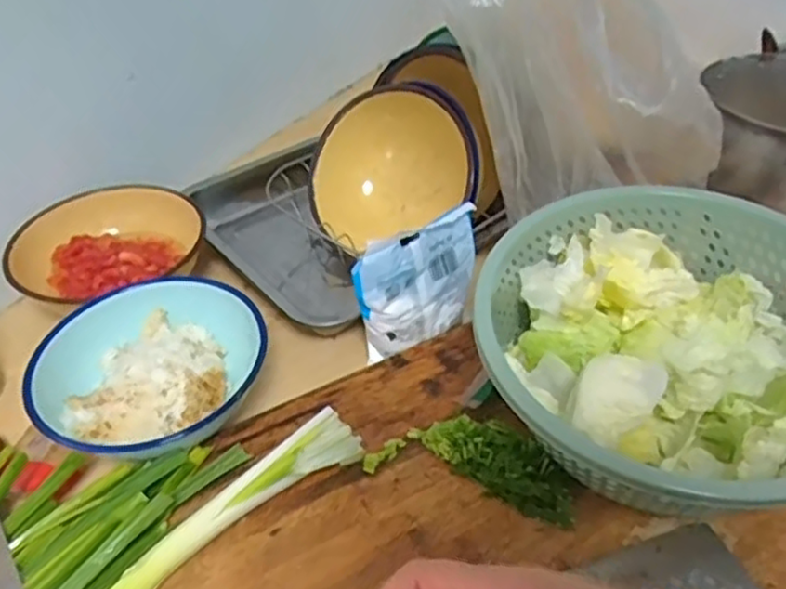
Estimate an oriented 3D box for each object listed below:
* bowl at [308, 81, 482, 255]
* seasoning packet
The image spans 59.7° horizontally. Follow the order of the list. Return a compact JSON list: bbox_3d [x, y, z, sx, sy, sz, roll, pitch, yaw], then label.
[{"bbox_3d":[0.002,-0.123,0.714,0.179,0.157,0.095,6,42,10],"label":"bowl"},{"bbox_3d":[0.022,-0.010,0.587,0.114,0.118,0.026,-23,45,-22],"label":"seasoning packet"}]

